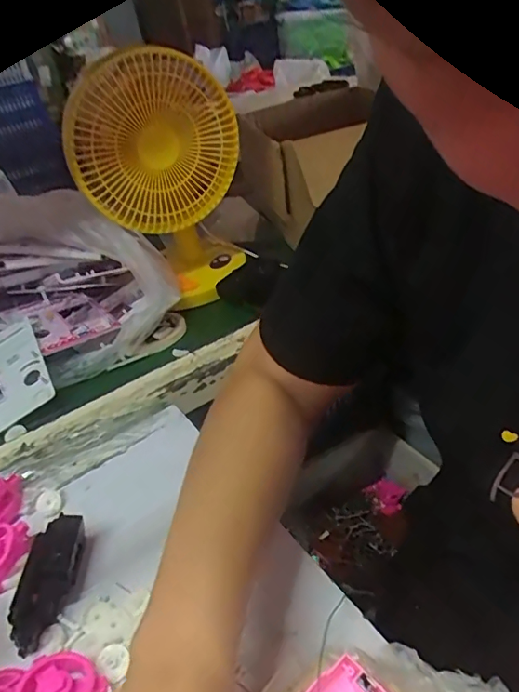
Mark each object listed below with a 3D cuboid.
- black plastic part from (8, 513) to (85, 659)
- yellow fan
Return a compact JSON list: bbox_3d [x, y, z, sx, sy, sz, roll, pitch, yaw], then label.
[{"bbox_3d":[-0.164,0.178,0.397,0.036,0.031,0.097,-1,49,11],"label":"black plastic part"},{"bbox_3d":[-0.125,-0.218,0.717,0.195,0.321,0.162,-11,34,0],"label":"yellow fan"}]

